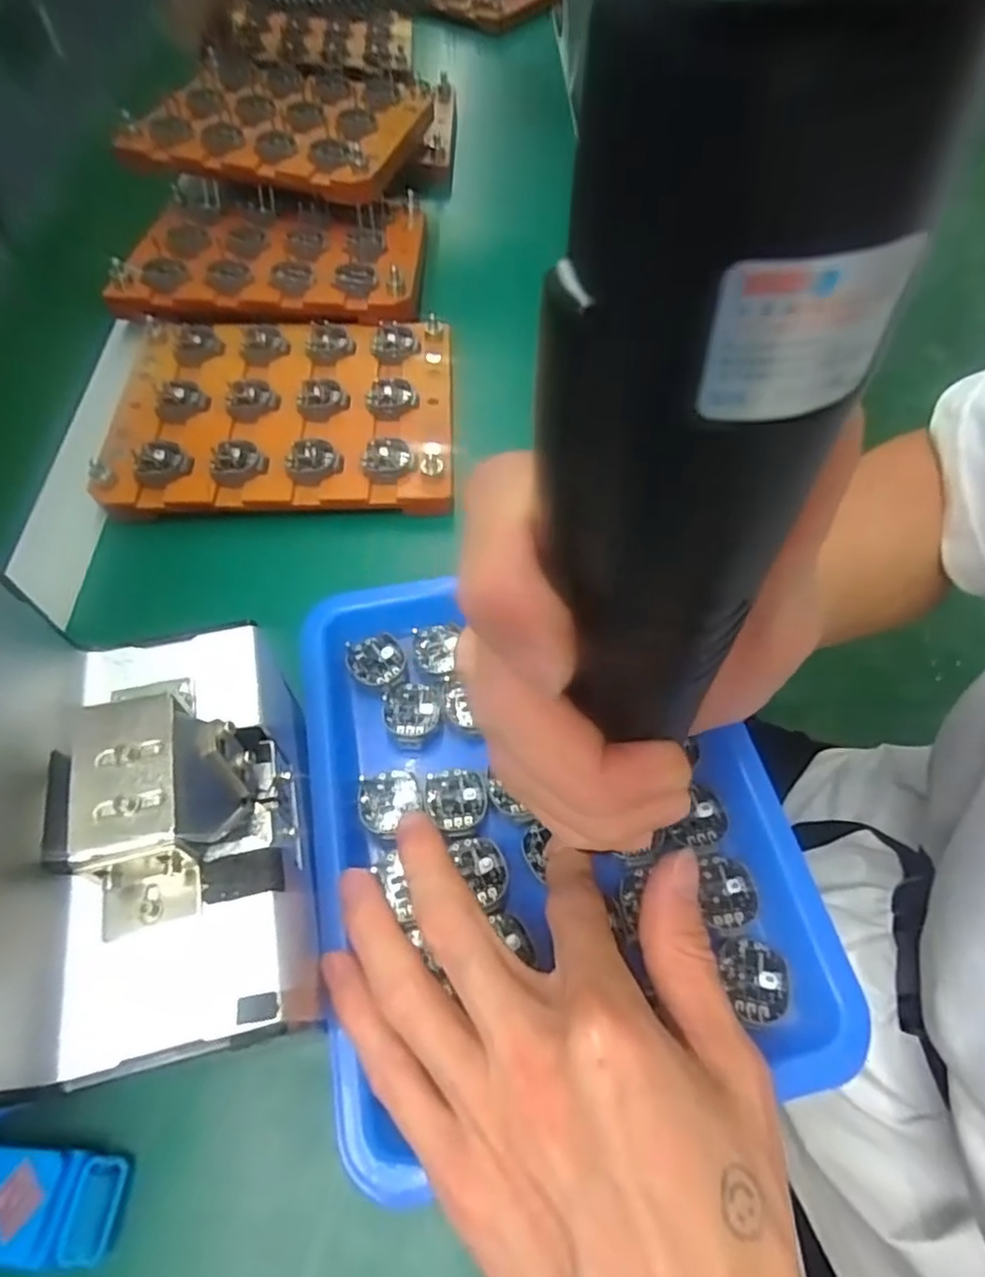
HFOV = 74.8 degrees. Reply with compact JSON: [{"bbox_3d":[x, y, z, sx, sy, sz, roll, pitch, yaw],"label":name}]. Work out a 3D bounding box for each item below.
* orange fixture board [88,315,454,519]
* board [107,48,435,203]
[{"bbox_3d":[-0.119,-0.135,0.370,0.188,0.018,0.150,-3,60,-1],"label":"orange fixture board"},{"bbox_3d":[-0.151,-0.378,0.473,0.188,0.029,0.151,12,61,7],"label":"board"}]

